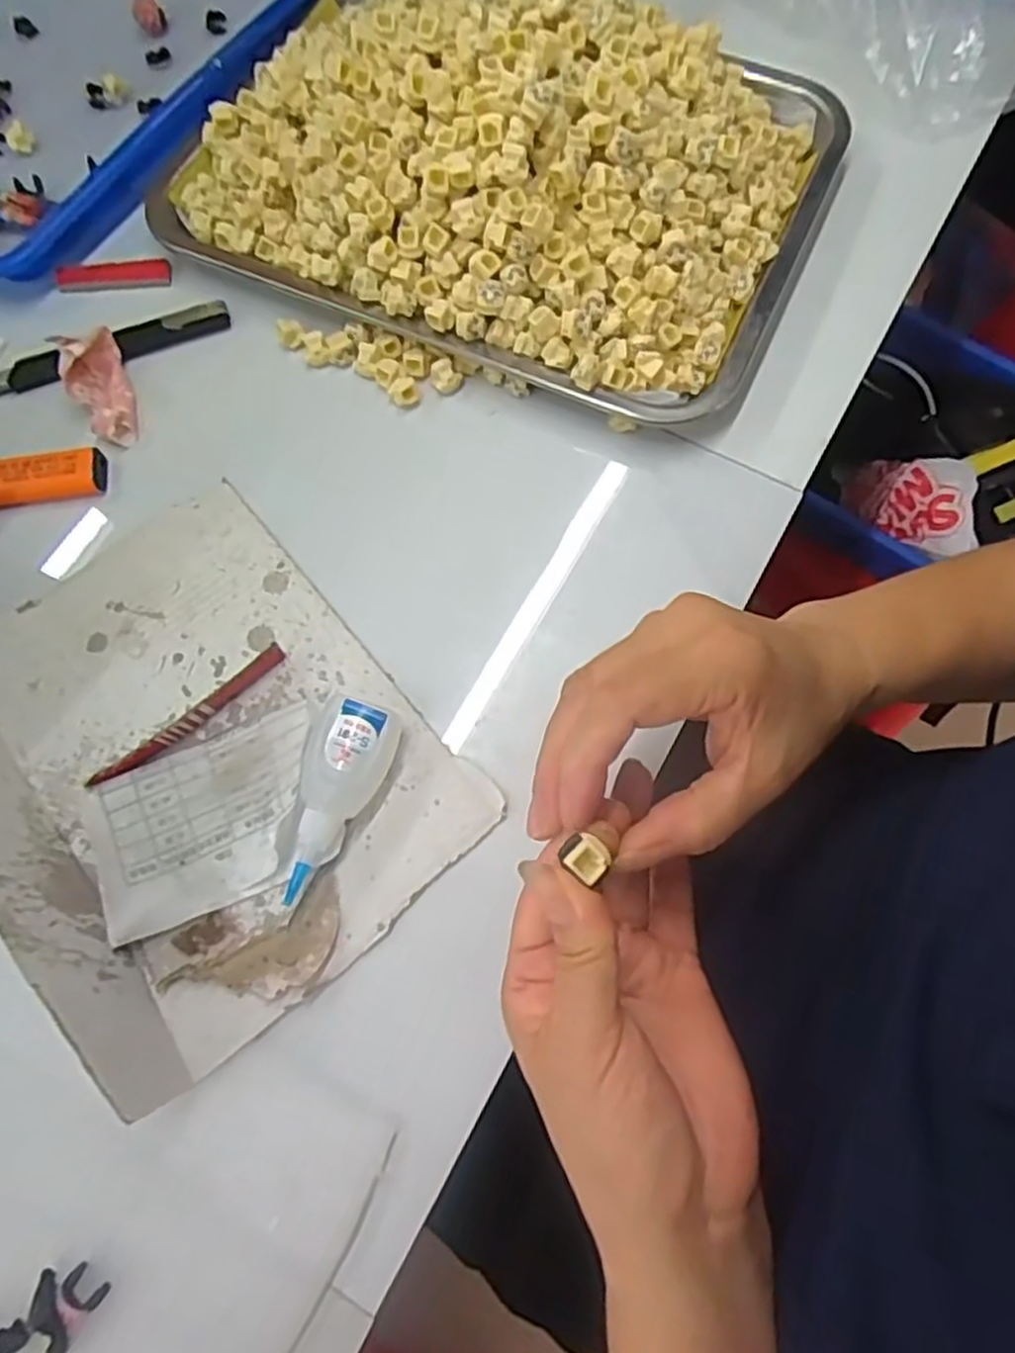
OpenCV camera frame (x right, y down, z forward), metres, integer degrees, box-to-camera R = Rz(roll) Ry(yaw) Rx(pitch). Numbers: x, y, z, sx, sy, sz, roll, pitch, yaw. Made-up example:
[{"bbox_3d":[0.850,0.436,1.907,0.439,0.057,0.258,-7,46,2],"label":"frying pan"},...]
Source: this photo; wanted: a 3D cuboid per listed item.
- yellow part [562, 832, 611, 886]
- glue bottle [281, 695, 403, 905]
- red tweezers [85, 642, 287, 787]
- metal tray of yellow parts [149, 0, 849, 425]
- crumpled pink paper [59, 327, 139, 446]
[{"bbox_3d":[0.025,0.056,0.234,0.012,0.004,0.012,36,76,12],"label":"yellow part"},{"bbox_3d":[-0.076,0.052,0.327,0.037,0.023,0.085,18,73,7],"label":"glue bottle"},{"bbox_3d":[-0.144,0.018,0.349,0.098,0.011,0.008,-41,75,-12],"label":"red tweezers"},{"bbox_3d":[-0.008,-0.294,0.412,0.352,0.081,0.249,22,73,8],"label":"metal tray of yellow parts"},{"bbox_3d":[-0.217,-0.155,0.400,0.028,0.029,0.063,-19,72,-5],"label":"crumpled pink paper"}]

